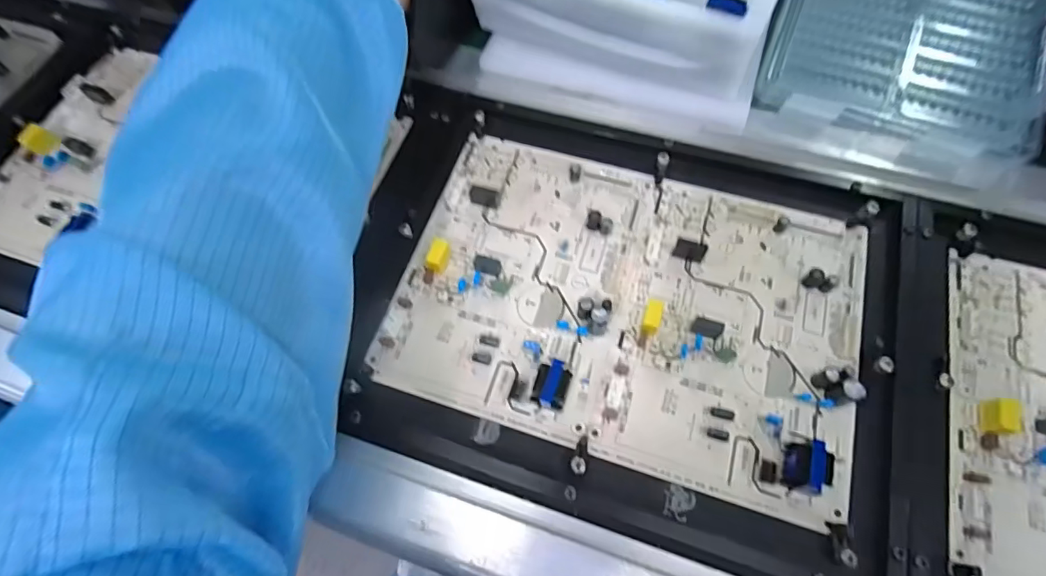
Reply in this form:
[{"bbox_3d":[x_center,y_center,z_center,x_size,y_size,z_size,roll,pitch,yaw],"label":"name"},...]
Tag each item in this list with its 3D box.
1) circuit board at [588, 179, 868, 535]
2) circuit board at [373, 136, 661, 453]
[{"bbox_3d":[0.135,0.025,0.315,0.140,0.021,0.193,16,66,9],"label":"circuit board"},{"bbox_3d":[0.000,-0.015,0.339,0.147,0.022,0.197,16,66,9],"label":"circuit board"}]

